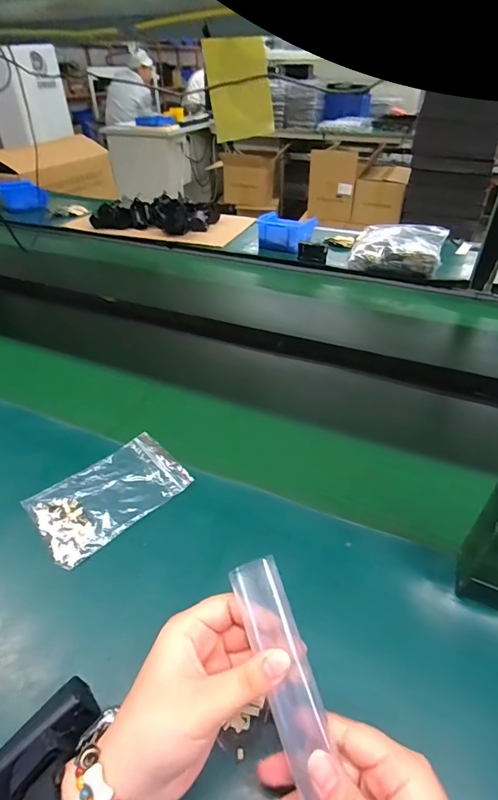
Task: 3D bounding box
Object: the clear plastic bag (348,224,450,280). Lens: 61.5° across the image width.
[{"bbox_3d":[0.353,-0.365,0.973,0.194,0.057,0.244,14,41,18],"label":"clear plastic bag"}]

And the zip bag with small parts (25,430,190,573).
[{"bbox_3d":[-0.153,0.101,0.463,0.154,0.009,0.108,-30,51,-29],"label":"zip bag with small parts"}]

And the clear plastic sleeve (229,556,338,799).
[{"bbox_3d":[0.027,0.187,0.246,0.030,0.022,0.179,-12,75,-13],"label":"clear plastic sleeve"}]

